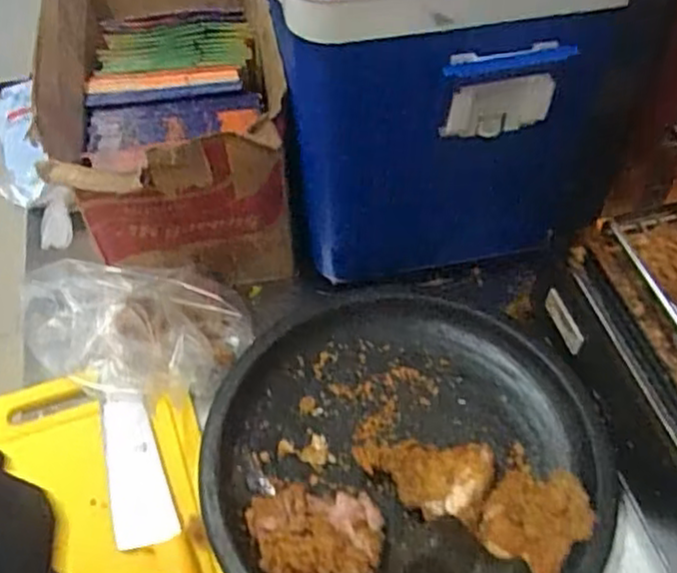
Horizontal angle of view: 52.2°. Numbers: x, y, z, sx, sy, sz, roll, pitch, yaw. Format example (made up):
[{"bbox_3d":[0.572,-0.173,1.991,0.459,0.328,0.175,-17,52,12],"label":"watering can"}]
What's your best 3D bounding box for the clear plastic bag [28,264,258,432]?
[{"bbox_3d":[-0.213,0.037,0.687,0.239,0.055,0.135,13,55,10],"label":"clear plastic bag"}]

